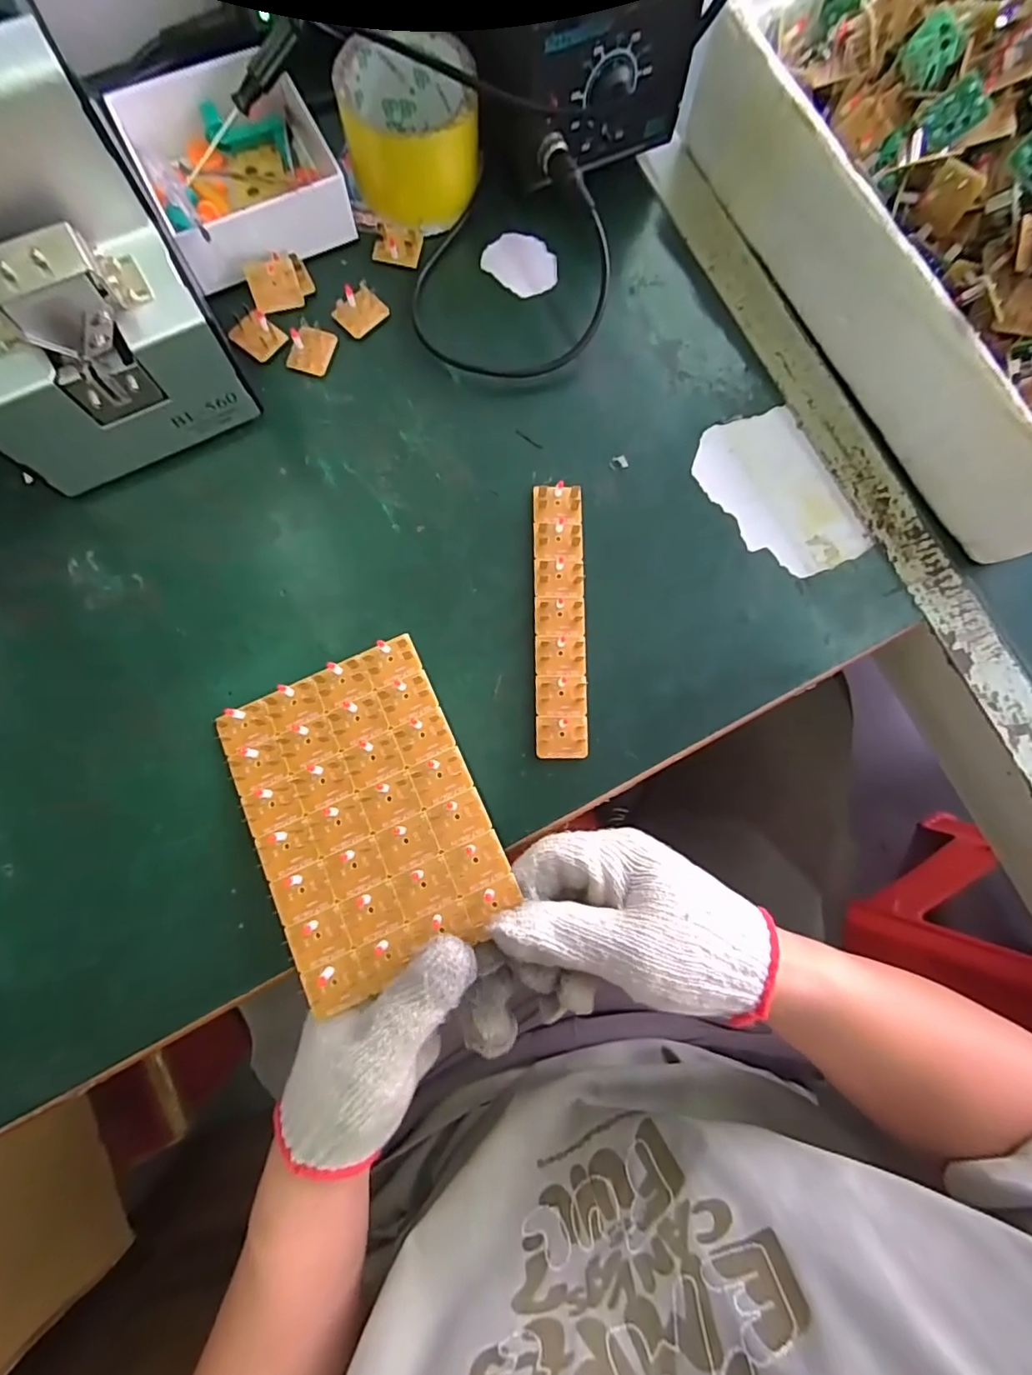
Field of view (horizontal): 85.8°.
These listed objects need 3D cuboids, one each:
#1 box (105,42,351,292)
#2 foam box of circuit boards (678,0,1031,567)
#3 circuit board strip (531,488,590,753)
[{"bbox_3d":[-0.164,-0.322,0.343,0.102,0.035,0.123,-25,83,-7],"label":"box"},{"bbox_3d":[0.341,-0.318,0.336,0.325,0.100,0.371,-31,84,-8],"label":"foam box of circuit boards"},{"bbox_3d":[0.026,-0.041,0.330,0.031,0.007,0.163,0,81,-4],"label":"circuit board strip"}]

